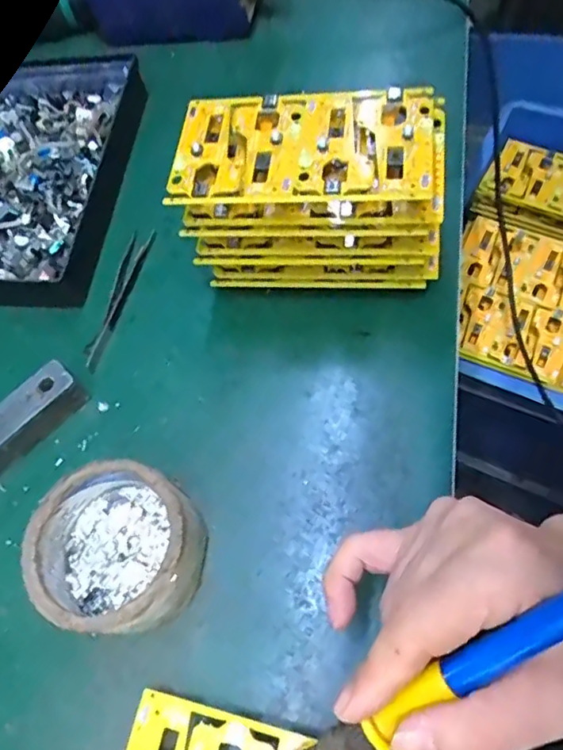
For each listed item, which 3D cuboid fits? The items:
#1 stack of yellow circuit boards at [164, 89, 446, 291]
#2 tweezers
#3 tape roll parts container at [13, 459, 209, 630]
[{"bbox_3d":[0.018,-0.103,0.352,0.147,0.113,0.076,2,65,11],"label":"stack of yellow circuit boards"},{"bbox_3d":[-0.119,-0.056,0.413,0.017,0.007,0.113,11,67,15],"label":"tweezers"},{"bbox_3d":[-0.088,0.093,0.309,0.087,0.047,0.083,-4,64,8],"label":"tape roll parts container"}]

